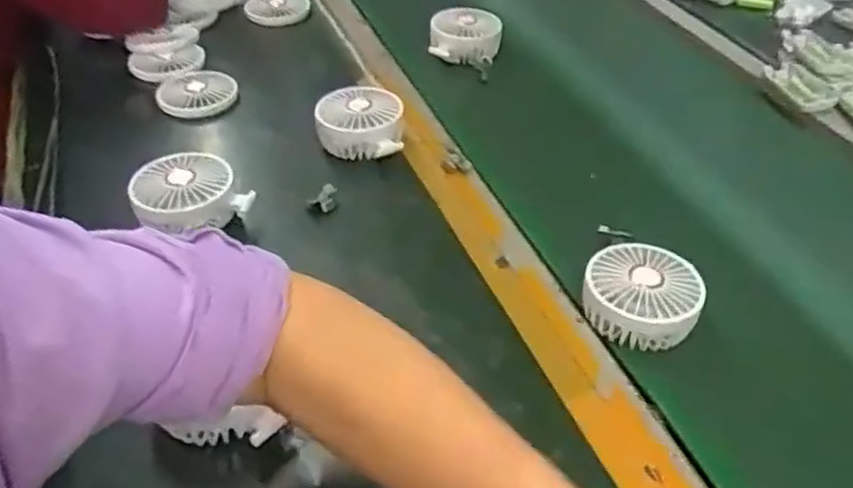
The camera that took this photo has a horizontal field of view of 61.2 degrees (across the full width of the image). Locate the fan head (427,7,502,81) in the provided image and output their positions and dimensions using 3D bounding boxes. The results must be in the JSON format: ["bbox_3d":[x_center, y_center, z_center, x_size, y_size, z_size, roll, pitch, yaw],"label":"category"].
[{"bbox_3d":[0.049,-0.256,0.900,0.089,0.046,0.075,16,43,15],"label":"fan head"}]

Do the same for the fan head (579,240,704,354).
[{"bbox_3d":[0.169,0.038,0.571,0.087,0.040,0.084,14,42,12],"label":"fan head"}]

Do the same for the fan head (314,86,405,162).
[{"bbox_3d":[-0.068,-0.122,0.741,0.088,0.048,0.088,1,41,-2],"label":"fan head"}]

